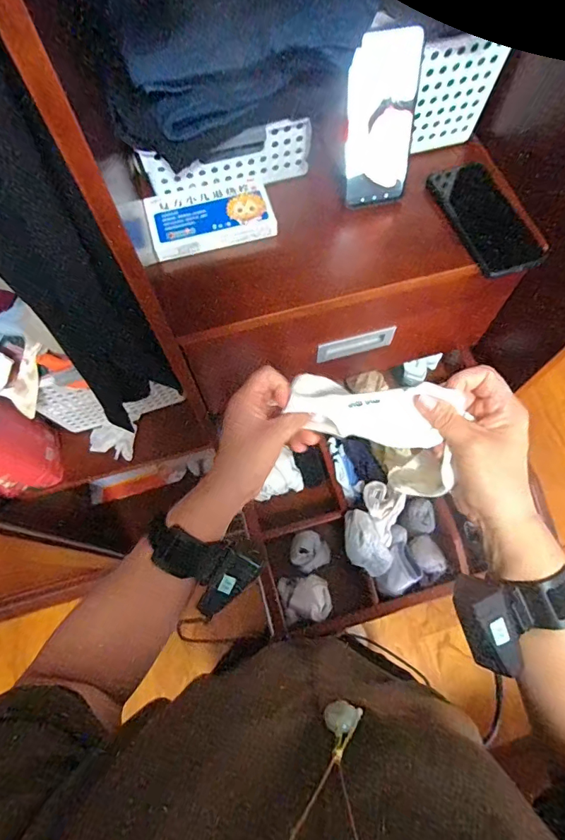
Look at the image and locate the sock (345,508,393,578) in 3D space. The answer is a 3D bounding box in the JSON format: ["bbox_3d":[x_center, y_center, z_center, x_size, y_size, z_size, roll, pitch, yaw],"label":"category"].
[{"bbox_3d":[0.116,0.166,0.594,0.057,0.042,0.090,-18,69,-8],"label":"sock"}]

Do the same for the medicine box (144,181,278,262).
[{"bbox_3d":[-0.087,-0.243,0.523,0.144,0.021,0.080,-18,69,-7],"label":"medicine box"}]

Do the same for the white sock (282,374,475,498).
[{"bbox_3d":[0.080,0.006,0.383,0.145,0.117,0.055,30,70,12],"label":"white sock"}]

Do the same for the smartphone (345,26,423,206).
[{"bbox_3d":[0.109,-0.325,0.487,0.074,0.168,0.009,-7,49,-3],"label":"smartphone"}]

